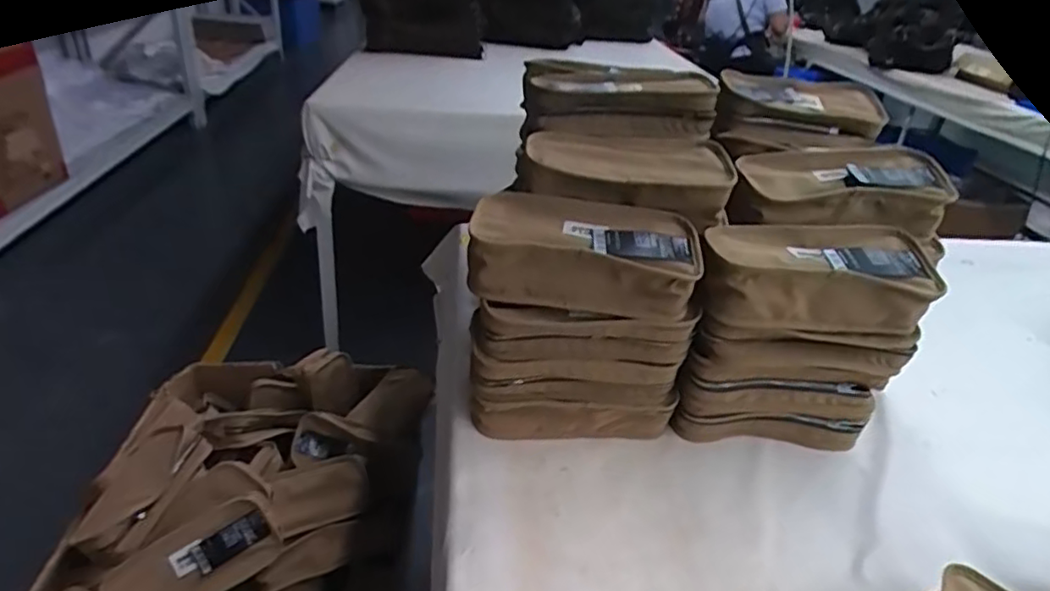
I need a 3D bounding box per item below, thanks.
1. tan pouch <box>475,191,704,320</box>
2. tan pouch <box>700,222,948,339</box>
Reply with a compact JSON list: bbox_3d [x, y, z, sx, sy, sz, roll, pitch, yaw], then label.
[{"bbox_3d":[0.049,-0.034,0.523,0.182,0.067,0.086,7,31,2],"label":"tan pouch"},{"bbox_3d":[0.240,-0.015,0.530,0.194,0.063,0.091,2,31,-6],"label":"tan pouch"}]

